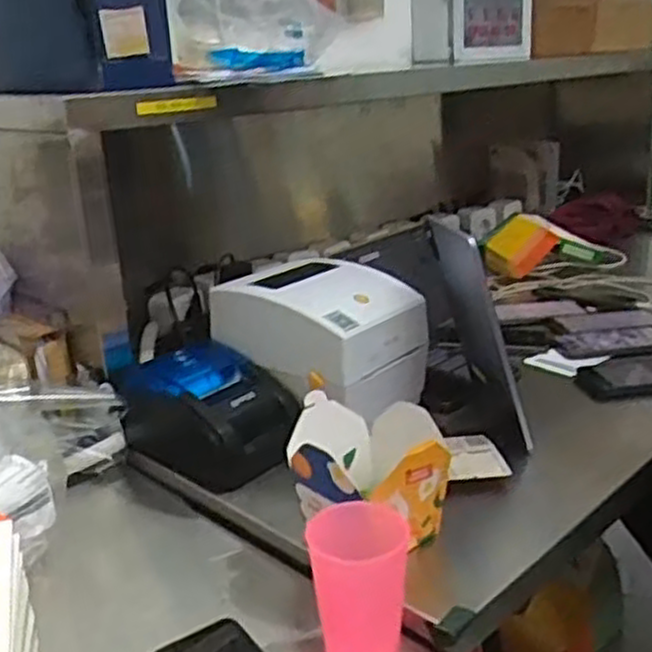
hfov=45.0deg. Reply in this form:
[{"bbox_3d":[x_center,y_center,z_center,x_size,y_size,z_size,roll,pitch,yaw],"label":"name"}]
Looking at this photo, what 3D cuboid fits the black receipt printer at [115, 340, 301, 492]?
[{"bbox_3d":[-0.140,0.099,0.900,0.175,0.109,0.129,10,23,32],"label":"black receipt printer"}]

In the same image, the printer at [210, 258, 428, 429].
[{"bbox_3d":[-0.008,0.015,0.958,0.204,0.143,0.172,13,26,39],"label":"printer"}]

